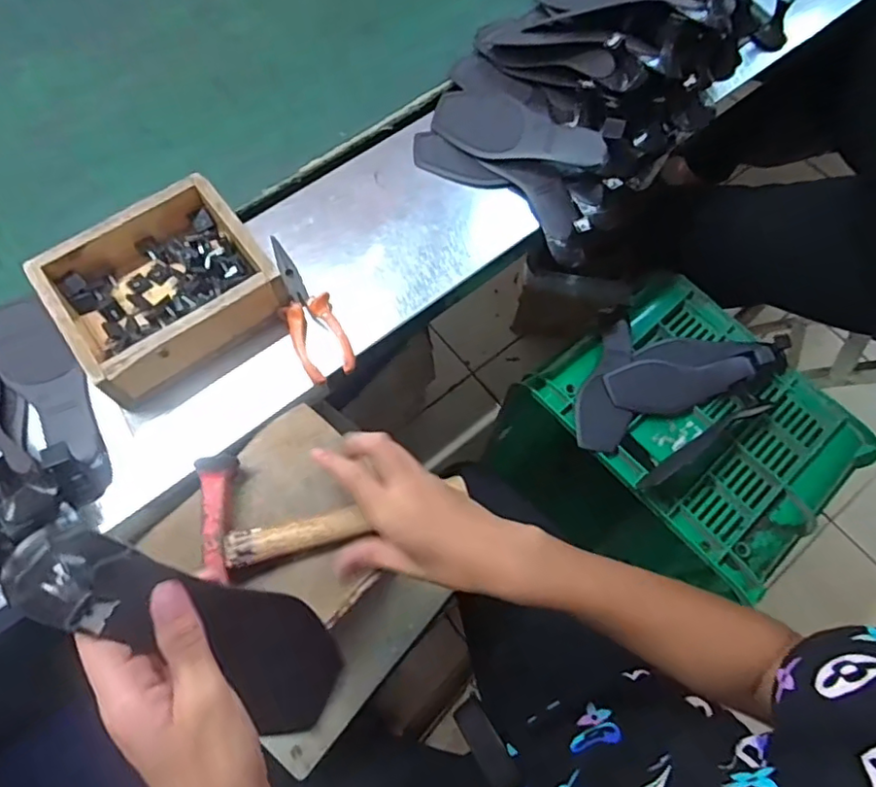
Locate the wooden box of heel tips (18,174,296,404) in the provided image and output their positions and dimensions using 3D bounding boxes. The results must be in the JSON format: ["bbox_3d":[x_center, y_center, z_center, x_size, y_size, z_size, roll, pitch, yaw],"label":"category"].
[{"bbox_3d":[-0.254,-0.095,0.562,0.181,0.064,0.159,-35,73,-14],"label":"wooden box of heel tips"}]

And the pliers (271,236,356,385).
[{"bbox_3d":[-0.128,-0.082,0.580,0.049,0.025,0.154,-23,71,-10],"label":"pliers"}]

